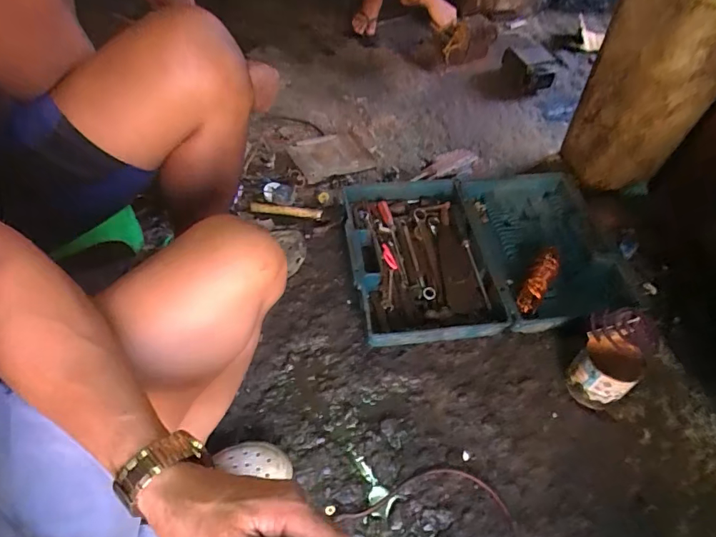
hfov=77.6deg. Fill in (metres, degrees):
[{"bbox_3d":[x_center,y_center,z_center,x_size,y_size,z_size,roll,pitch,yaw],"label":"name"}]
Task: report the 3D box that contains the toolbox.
[{"bbox_3d":[0.282,-0.047,1.034,0.608,0.087,0.442,-4,53,-8],"label":"toolbox"}]

